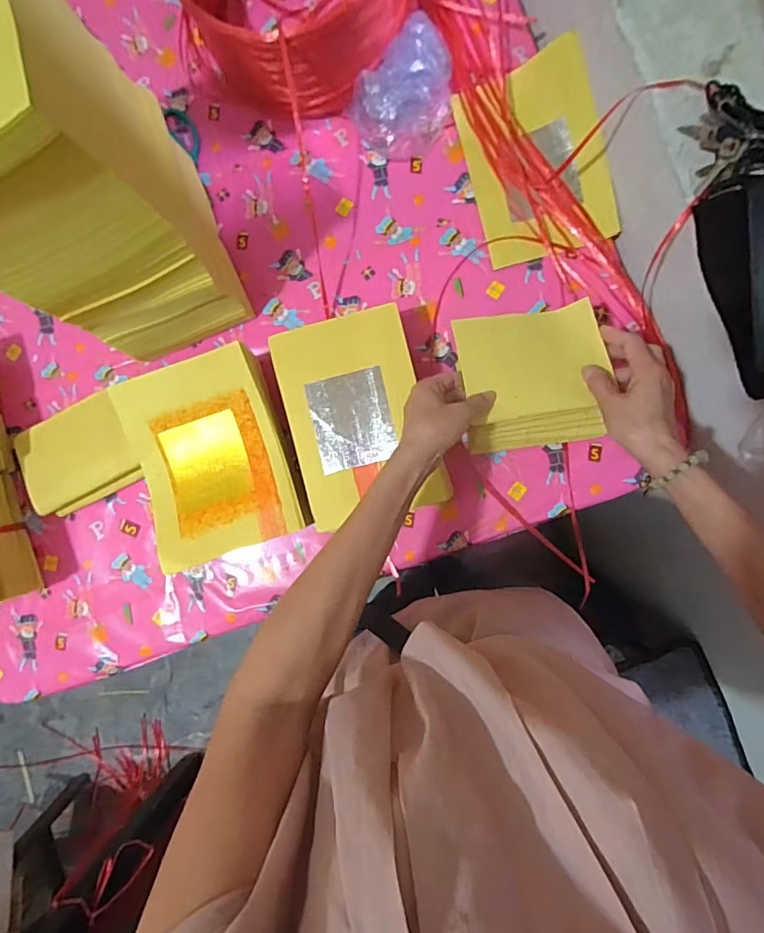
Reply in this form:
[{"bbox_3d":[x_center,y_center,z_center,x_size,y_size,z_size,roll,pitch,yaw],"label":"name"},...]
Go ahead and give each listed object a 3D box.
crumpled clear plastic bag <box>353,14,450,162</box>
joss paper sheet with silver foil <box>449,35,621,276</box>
[{"bbox_3d":[0.034,-0.468,0.604,0.106,0.077,0.145,39,92,3],"label":"crumpled clear plastic bag"},{"bbox_3d":[0.192,-0.387,0.608,0.158,0.044,0.234,-15,88,3],"label":"joss paper sheet with silver foil"}]

